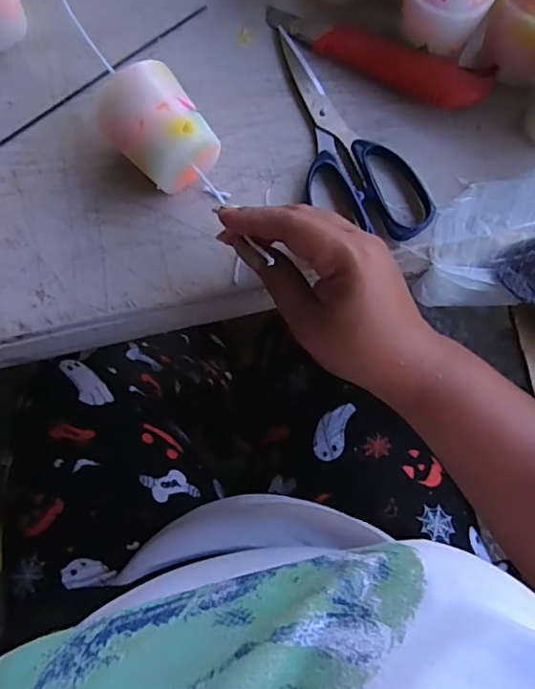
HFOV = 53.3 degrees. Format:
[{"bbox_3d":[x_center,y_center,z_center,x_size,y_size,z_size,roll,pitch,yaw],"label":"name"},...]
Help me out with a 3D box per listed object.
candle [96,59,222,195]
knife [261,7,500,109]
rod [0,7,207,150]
[{"bbox_3d":[-0.068,-0.129,0.332,0.053,0.056,0.061,-35,77,-9],"label":"candle"},{"bbox_3d":[0.073,-0.202,0.372,0.164,0.015,0.031,25,76,7],"label":"knife"},{"bbox_3d":[-0.143,-0.168,0.368,0.254,0.004,0.010,-39,78,-10],"label":"rod"}]

